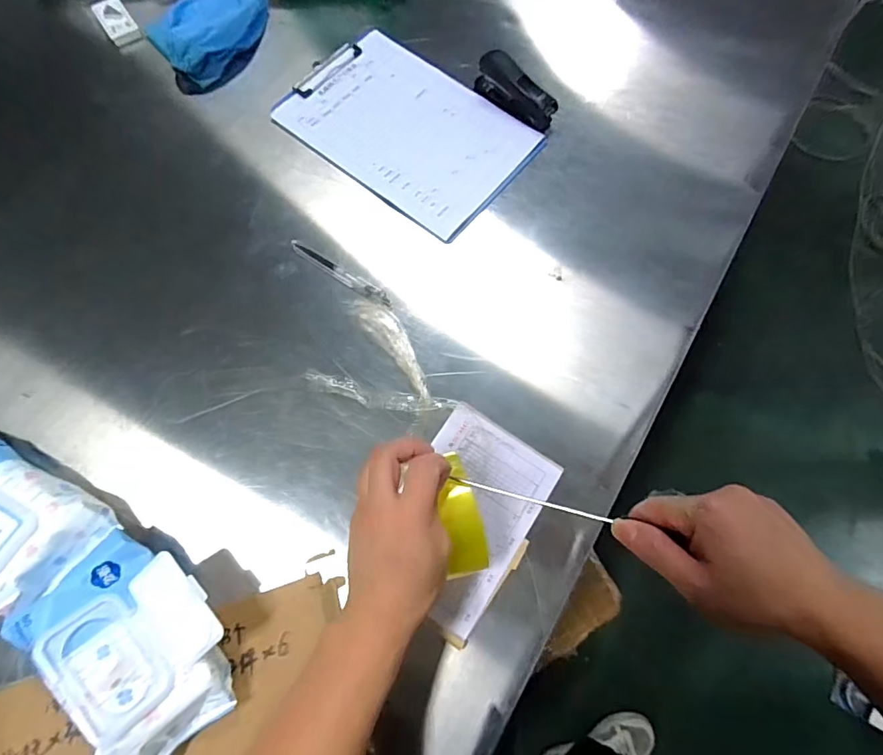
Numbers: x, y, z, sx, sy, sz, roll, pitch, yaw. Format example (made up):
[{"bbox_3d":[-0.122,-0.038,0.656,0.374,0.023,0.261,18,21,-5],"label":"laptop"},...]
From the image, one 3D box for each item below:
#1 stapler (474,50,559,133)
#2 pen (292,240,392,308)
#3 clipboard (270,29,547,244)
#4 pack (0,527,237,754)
[{"bbox_3d":[0.098,-0.374,0.633,0.120,0.045,0.038,41,75,11],"label":"stapler"},{"bbox_3d":[-0.117,-0.123,0.567,0.142,0.009,0.018,34,74,9],"label":"pen"},{"bbox_3d":[-0.044,-0.325,0.633,0.302,0.012,0.203,37,74,10],"label":"clipboard"},{"bbox_3d":[-0.253,0.220,0.411,0.130,0.072,0.185,-37,76,-13],"label":"pack"}]

